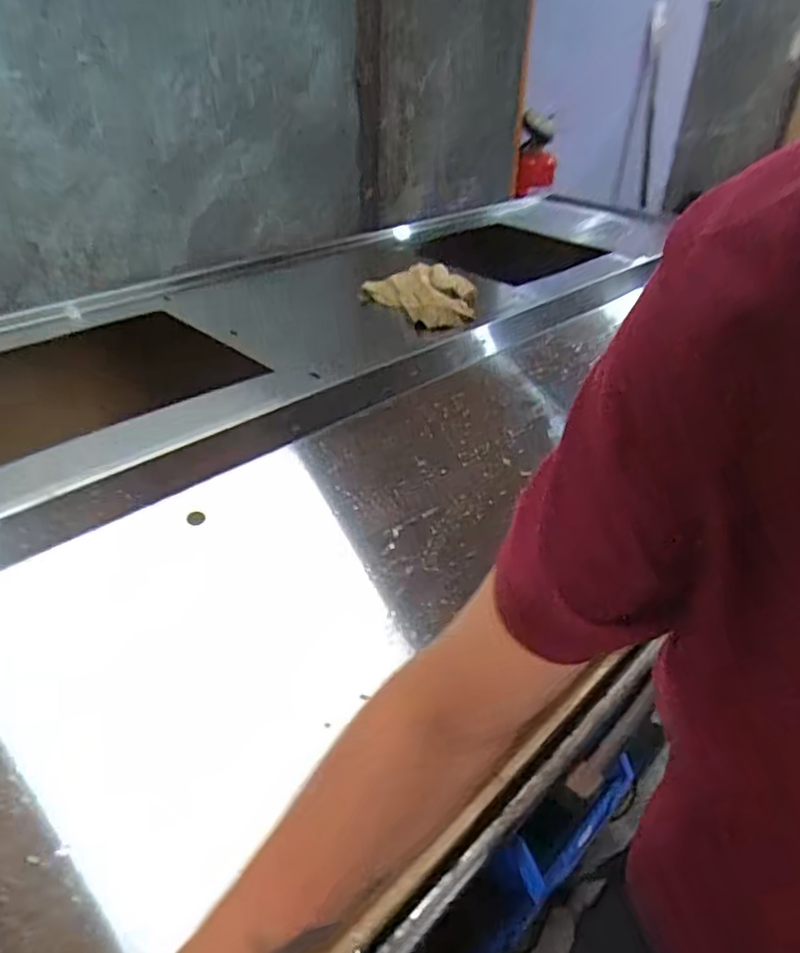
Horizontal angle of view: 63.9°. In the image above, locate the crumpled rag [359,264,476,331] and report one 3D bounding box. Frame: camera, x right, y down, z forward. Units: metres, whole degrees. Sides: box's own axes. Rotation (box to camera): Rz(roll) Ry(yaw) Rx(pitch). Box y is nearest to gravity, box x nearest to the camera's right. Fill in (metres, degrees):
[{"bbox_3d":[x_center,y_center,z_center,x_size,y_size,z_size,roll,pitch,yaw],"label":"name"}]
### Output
[{"bbox_3d":[0.023,-0.264,0.952,0.166,0.080,0.136,1,35,-1],"label":"crumpled rag"}]

